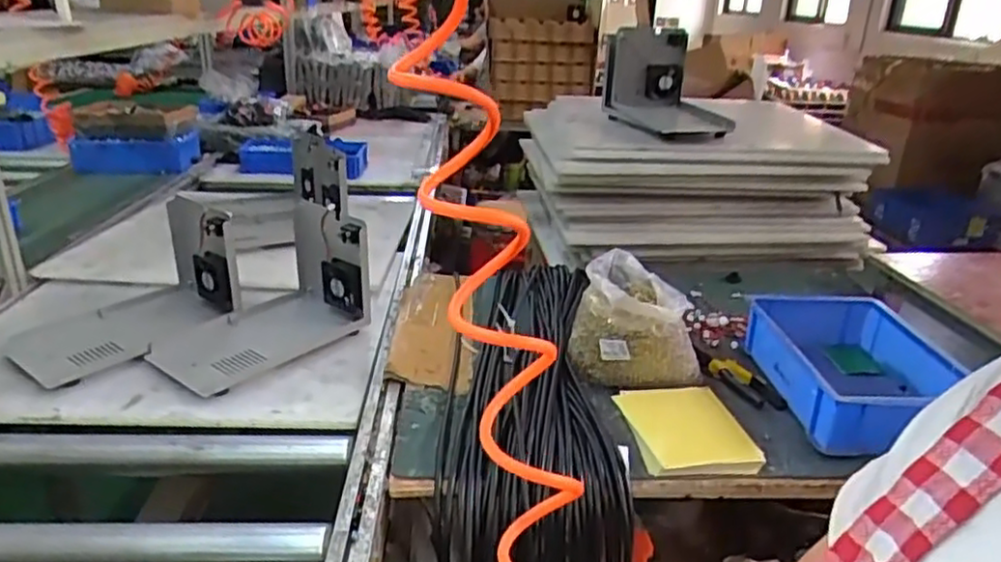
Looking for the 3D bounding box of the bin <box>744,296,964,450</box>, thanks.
[{"bbox_3d":[0.474,0.121,0.950,0.202,0.083,0.321,4,23,3],"label":"bin"}]

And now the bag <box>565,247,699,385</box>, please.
[{"bbox_3d":[0.194,0.059,0.986,0.177,0.140,0.161,7,24,9],"label":"bag"}]

